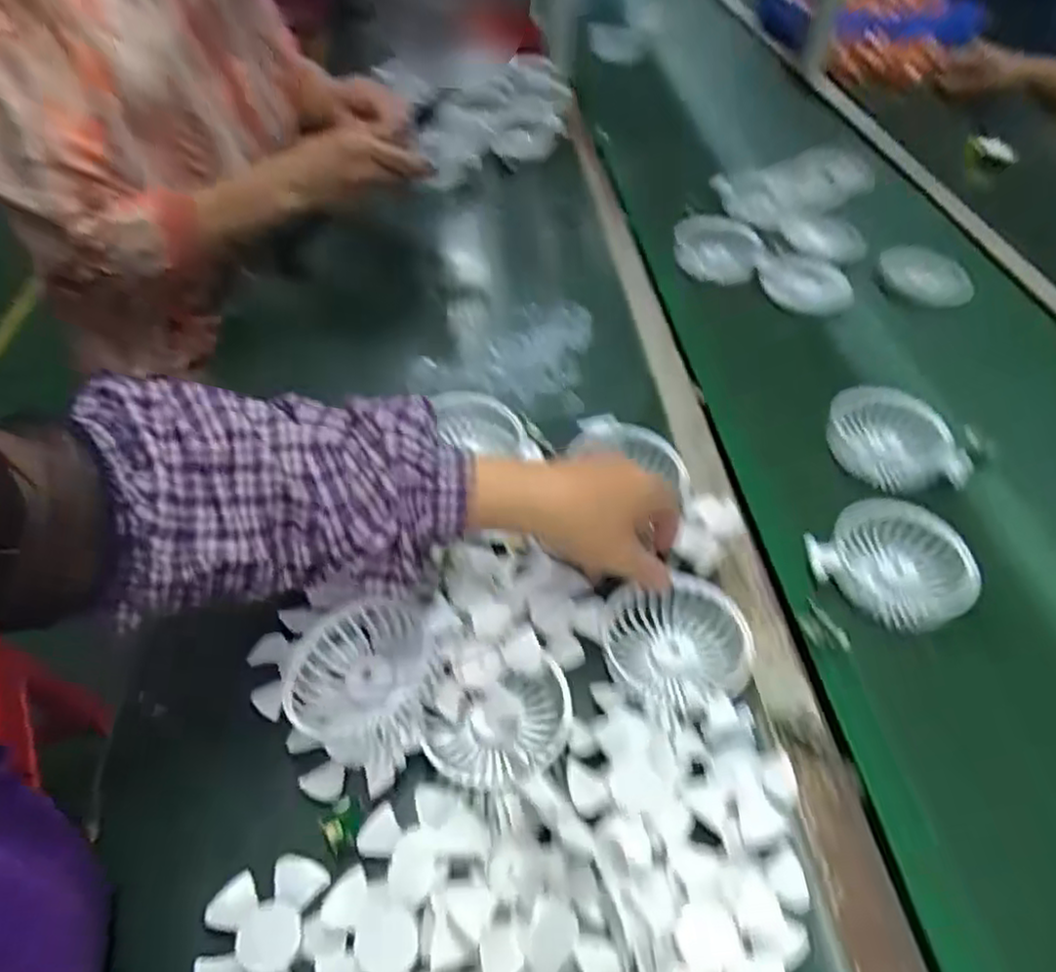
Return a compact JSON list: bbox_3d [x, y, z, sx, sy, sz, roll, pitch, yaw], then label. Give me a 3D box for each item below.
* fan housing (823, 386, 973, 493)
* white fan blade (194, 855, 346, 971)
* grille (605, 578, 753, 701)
[{"bbox_3d":[0.304,-0.041,0.592,0.099,0.043,0.091,5,48,3],"label":"fan housing"},{"bbox_3d":[-0.128,0.225,0.342,0.066,0.007,0.070,1,48,-1],"label":"white fan blade"},{"bbox_3d":[0.096,0.102,0.445,0.082,0.034,0.082,2,47,-3],"label":"grille"}]

